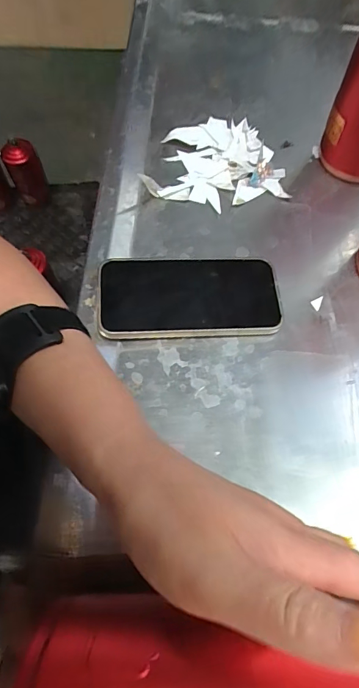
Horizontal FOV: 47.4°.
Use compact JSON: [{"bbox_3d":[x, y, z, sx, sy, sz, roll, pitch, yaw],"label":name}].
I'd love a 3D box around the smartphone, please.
[{"bbox_3d":[0.009,-0.042,0.358,0.153,0.013,0.075,-2,62,-4],"label":"smartphone"}]

